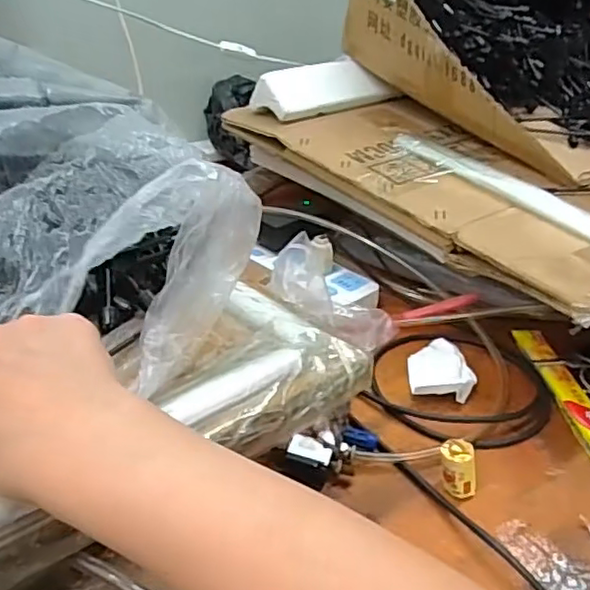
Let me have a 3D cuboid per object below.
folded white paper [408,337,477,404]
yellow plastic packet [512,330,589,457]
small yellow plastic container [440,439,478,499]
[{"bbox_3d":[0.140,0.071,0.603,0.058,0.016,0.071,2,31,4],"label":"folded white paper"},{"bbox_3d":[0.254,0.090,0.583,0.031,0.011,0.196,-2,31,-4],"label":"yellow plastic packet"},{"bbox_3d":[0.127,0.134,0.485,0.030,0.035,0.027,11,32,18],"label":"small yellow plastic container"}]

